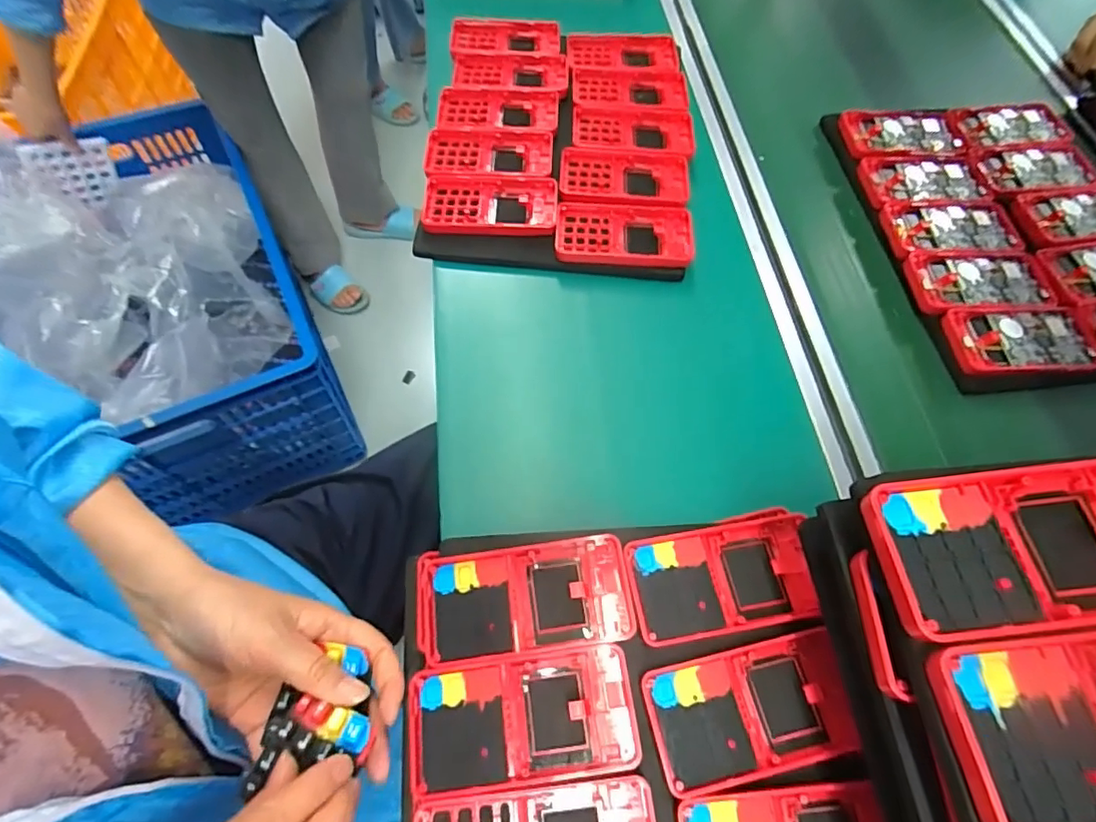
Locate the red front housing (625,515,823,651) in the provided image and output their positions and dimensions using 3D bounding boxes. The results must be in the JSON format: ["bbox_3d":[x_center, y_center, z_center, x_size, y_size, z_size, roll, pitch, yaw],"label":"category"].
[{"bbox_3d":[0.108,0.103,0.341,0.115,0.011,0.062,-7,64,-7],"label":"red front housing"}]

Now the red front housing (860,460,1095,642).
[{"bbox_3d":[0.200,0.055,0.225,0.125,0.017,0.062,-4,64,-5],"label":"red front housing"}]

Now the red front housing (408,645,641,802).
[{"bbox_3d":[-0.014,0.170,0.305,0.122,0.015,0.061,-4,64,-5],"label":"red front housing"}]

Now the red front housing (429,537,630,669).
[{"bbox_3d":[-0.012,0.113,0.332,0.120,0.015,0.062,-4,64,-5],"label":"red front housing"}]

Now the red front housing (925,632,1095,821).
[{"bbox_3d":[0.208,0.112,0.196,0.126,0.016,0.061,-3,61,-5],"label":"red front housing"}]

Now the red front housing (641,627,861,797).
[{"bbox_3d":[0.117,0.167,0.310,0.118,0.010,0.061,-10,64,-8],"label":"red front housing"}]

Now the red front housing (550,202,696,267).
[{"bbox_3d":[0.071,-0.161,0.500,0.126,0.009,0.067,1,61,-3],"label":"red front housing"}]

